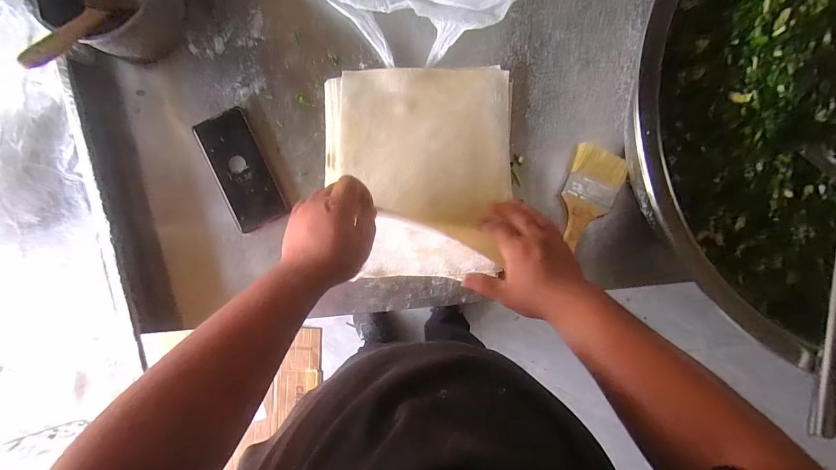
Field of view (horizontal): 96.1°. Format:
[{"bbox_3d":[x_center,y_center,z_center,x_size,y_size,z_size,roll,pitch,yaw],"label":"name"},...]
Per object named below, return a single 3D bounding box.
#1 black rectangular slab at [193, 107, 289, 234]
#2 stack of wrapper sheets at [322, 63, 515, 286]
[{"bbox_3d":[-0.244,-0.090,0.517,0.071,0.009,0.160,-24,91,0],"label":"black rectangular slab"},{"bbox_3d":[0.002,-0.083,0.512,0.249,0.015,0.277,0,91,0],"label":"stack of wrapper sheets"}]

